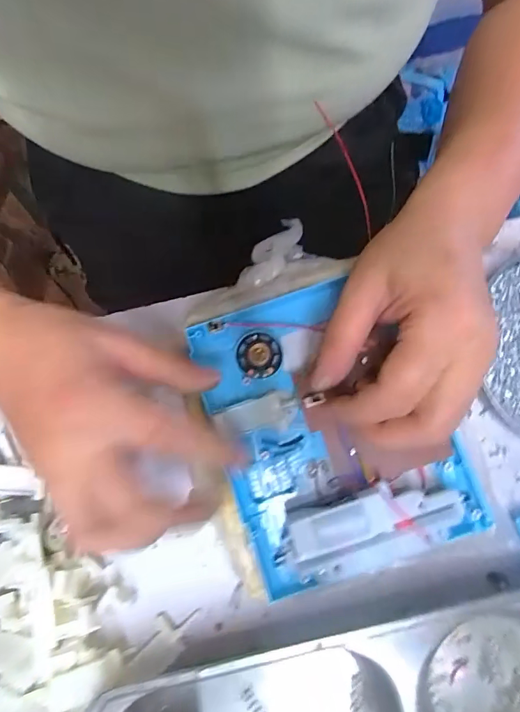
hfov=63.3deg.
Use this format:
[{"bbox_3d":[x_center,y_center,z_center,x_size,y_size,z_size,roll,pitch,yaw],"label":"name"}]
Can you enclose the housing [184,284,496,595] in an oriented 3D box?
[{"bbox_3d":[0.040,0.036,0.240,0.129,0.037,0.159,-18,79,-2],"label":"housing"}]

